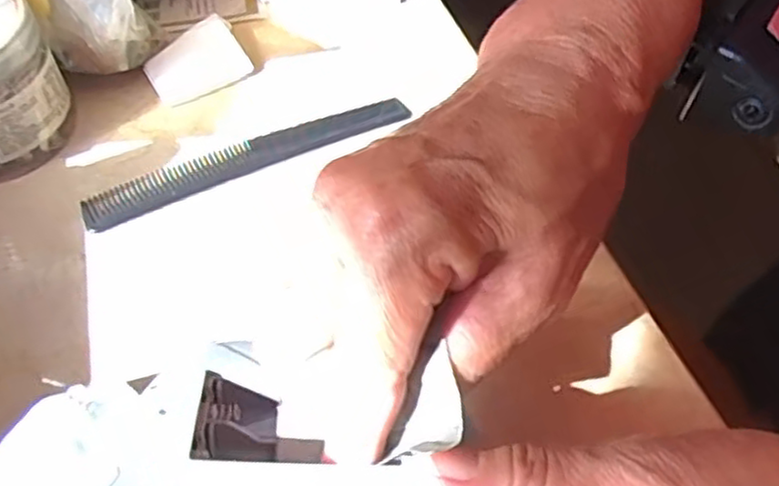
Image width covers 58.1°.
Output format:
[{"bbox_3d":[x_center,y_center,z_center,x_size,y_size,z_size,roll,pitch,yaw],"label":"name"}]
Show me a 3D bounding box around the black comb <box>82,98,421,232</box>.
[{"bbox_3d":[-0.071,-0.044,0.358,0.169,0.004,0.025,-23,54,-17],"label":"black comb"}]

